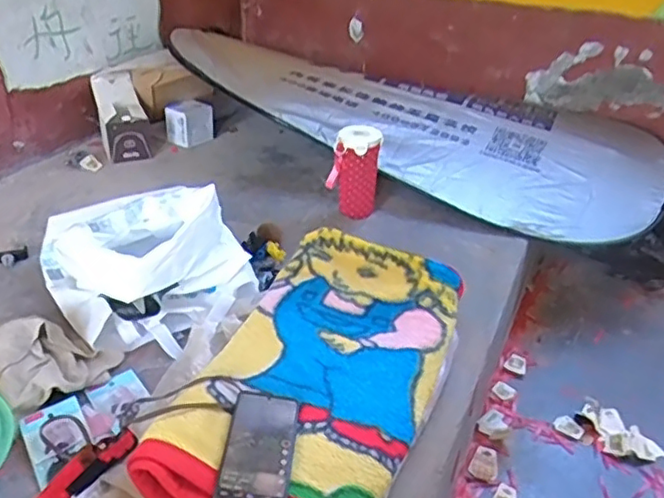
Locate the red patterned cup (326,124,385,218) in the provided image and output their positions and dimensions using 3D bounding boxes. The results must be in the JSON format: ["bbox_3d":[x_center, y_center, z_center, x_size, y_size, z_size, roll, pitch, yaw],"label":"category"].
[{"bbox_3d":[0.050,-0.164,1.388,0.102,0.182,0.085,-6,32,-14],"label":"red patterned cup"}]

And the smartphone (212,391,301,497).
[{"bbox_3d":[-0.083,0.230,0.730,0.079,0.018,0.170,4,31,3],"label":"smartphone"}]

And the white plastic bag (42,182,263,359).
[{"bbox_3d":[-0.310,0.025,1.072,0.423,0.158,0.267,18,34,24],"label":"white plastic bag"}]

